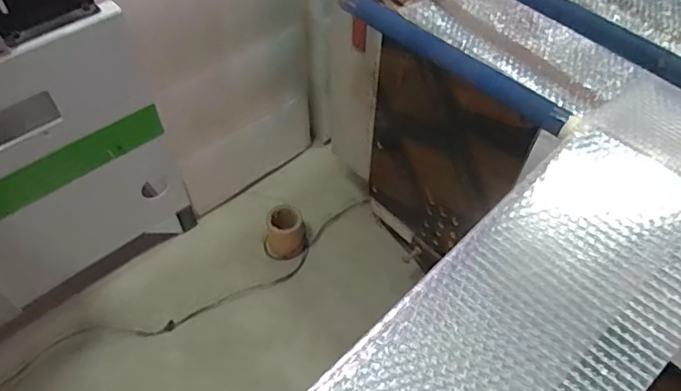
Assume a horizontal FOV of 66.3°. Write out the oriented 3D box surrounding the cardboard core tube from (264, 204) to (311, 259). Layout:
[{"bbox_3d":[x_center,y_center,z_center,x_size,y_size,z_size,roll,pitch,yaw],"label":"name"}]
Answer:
[{"bbox_3d":[-0.156,0.106,1.491,0.100,0.121,0.122,32,59,21],"label":"cardboard core tube"}]

